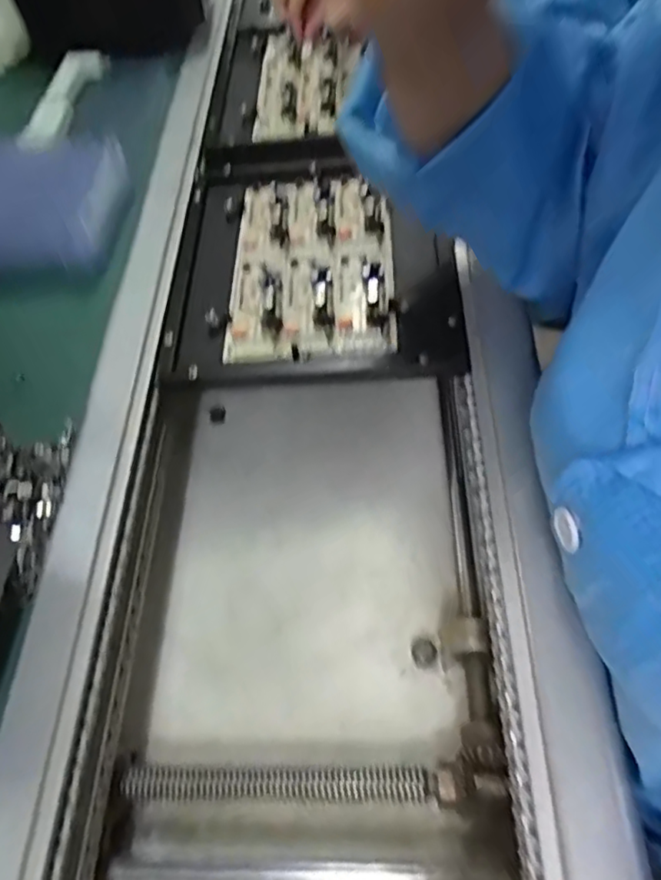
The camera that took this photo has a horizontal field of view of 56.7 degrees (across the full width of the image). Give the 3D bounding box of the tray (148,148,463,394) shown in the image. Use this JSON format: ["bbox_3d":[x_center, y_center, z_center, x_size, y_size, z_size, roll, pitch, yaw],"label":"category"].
[{"bbox_3d":[-0.020,-0.171,0.541,0.236,0.020,0.292,-3,57,2],"label":"tray"}]

